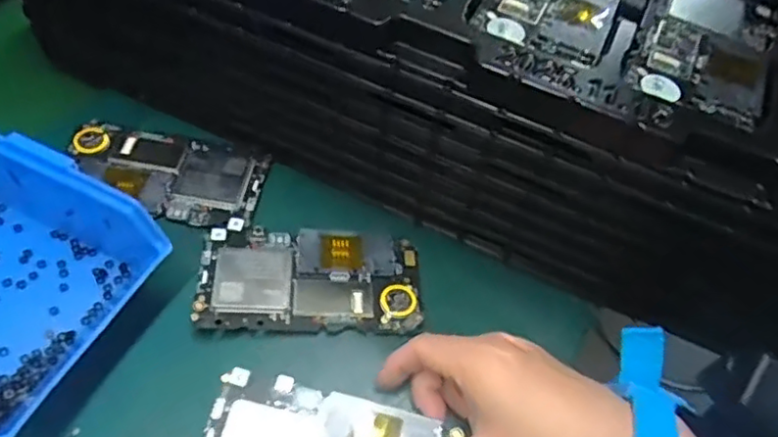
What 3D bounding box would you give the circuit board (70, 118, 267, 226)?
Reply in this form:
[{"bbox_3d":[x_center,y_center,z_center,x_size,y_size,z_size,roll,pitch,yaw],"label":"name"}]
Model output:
[{"bbox_3d":[-0.140,-0.029,0.401,0.121,0.006,0.062,11,53,3],"label":"circuit board"}]

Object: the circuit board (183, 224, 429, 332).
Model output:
[{"bbox_3d":[-0.044,0.033,0.368,0.123,0.007,0.066,1,53,-4],"label":"circuit board"}]

